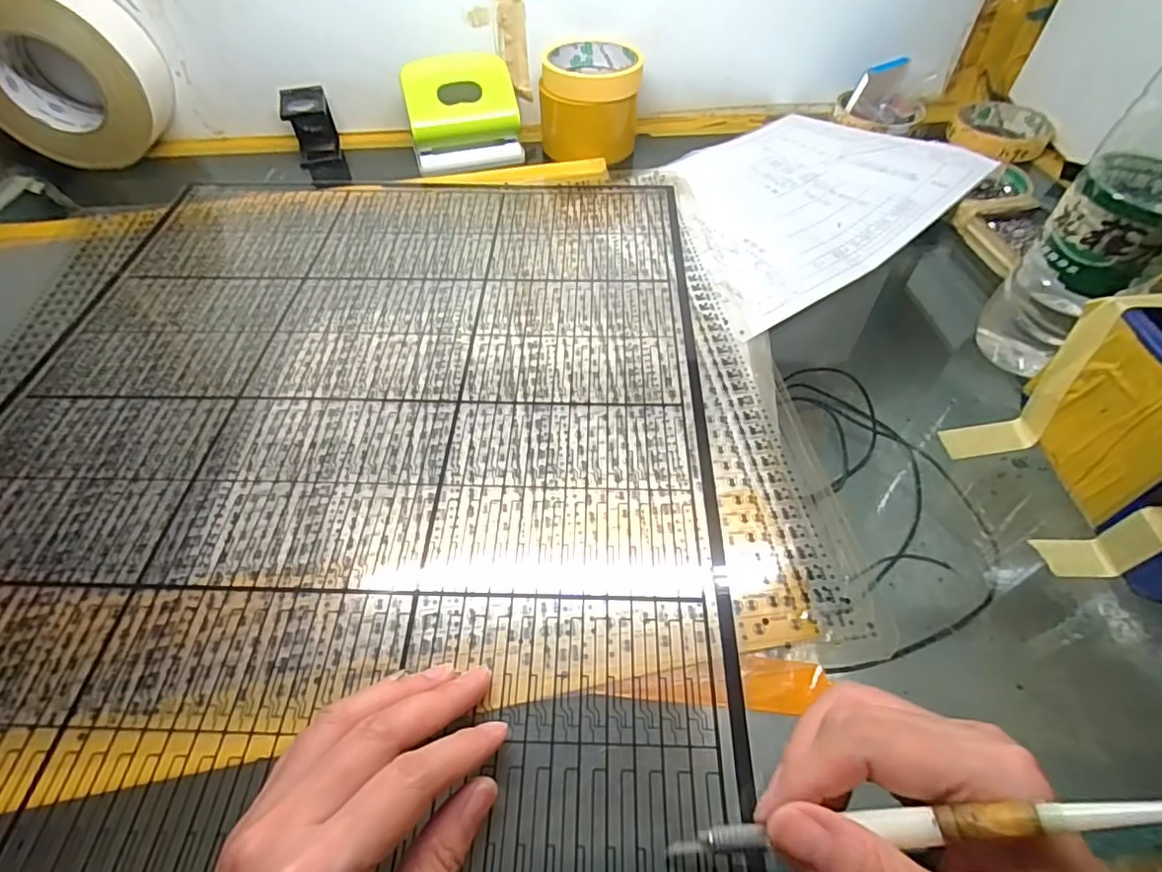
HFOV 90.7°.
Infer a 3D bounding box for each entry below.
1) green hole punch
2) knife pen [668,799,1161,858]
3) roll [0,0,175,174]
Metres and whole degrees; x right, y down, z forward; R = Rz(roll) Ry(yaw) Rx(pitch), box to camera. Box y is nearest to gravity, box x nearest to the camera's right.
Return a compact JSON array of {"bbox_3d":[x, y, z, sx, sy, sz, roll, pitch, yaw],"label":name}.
[{"bbox_3d":[-0.109,-0.299,0.528,0.097,0.071,0.060,-13,52,-10],"label":"green hole punch"},{"bbox_3d":[0.093,0.121,0.176,0.151,0.013,0.009,-31,42,32],"label":"knife pen"},{"bbox_3d":[-0.449,-0.313,0.501,0.133,0.138,0.062,-5,51,-4],"label":"roll"}]

